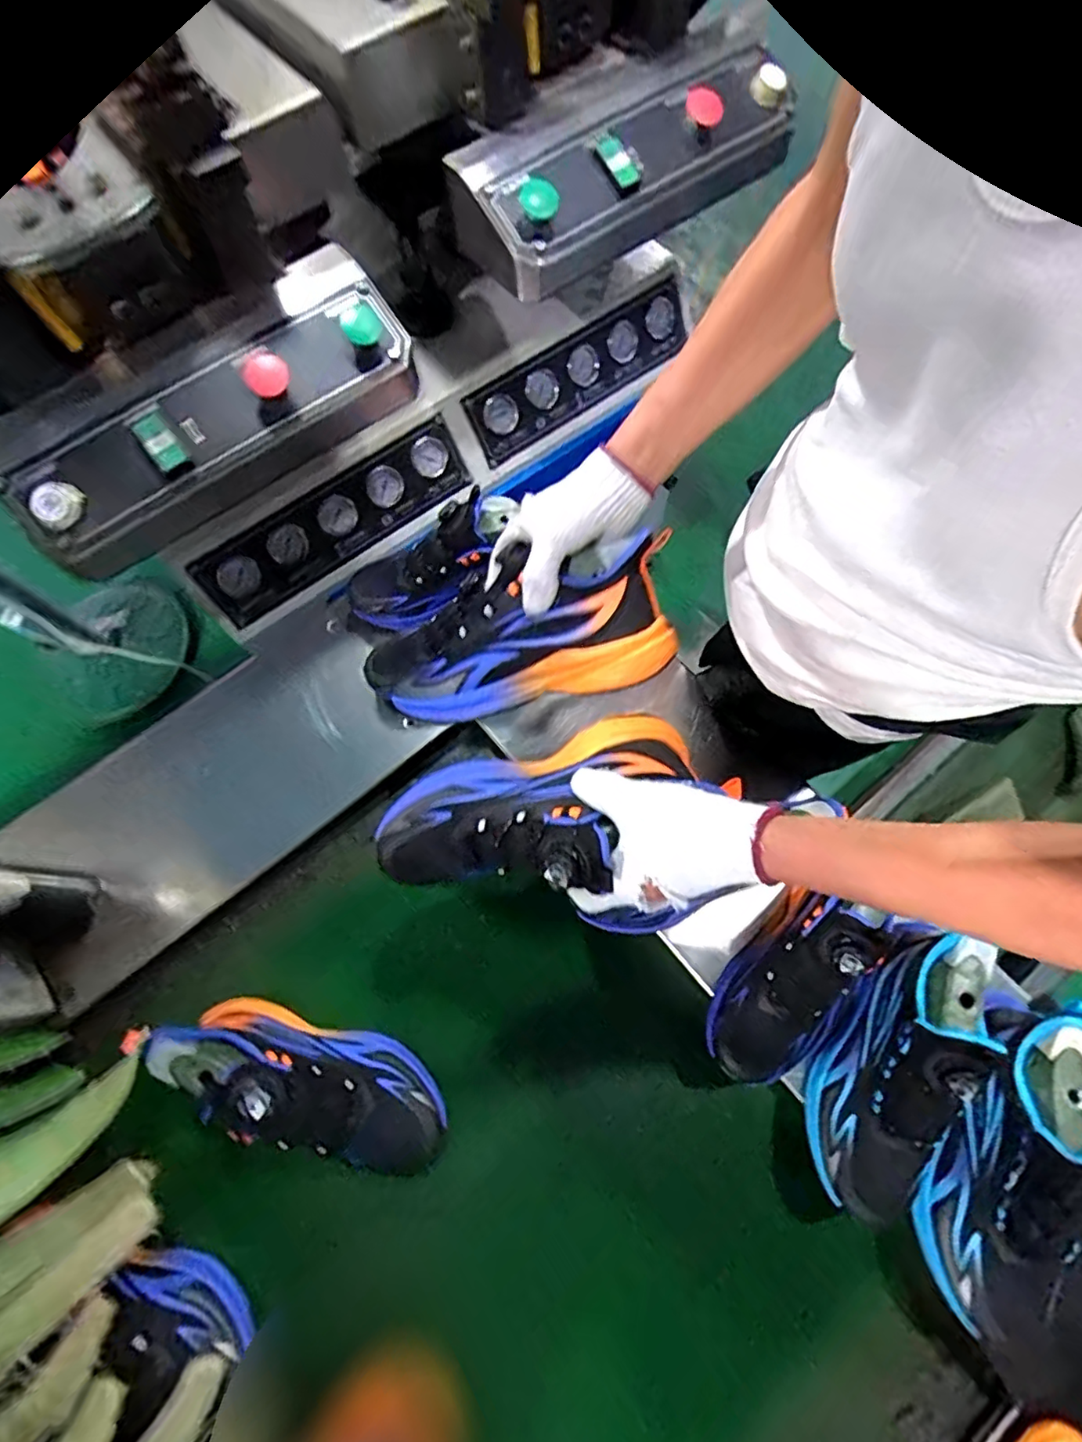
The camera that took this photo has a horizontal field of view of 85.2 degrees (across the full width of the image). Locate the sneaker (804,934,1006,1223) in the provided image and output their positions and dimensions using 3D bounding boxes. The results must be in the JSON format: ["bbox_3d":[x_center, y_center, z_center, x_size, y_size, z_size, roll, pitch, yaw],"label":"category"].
[{"bbox_3d":[0.305,0.297,0.495,0.089,0.105,0.246,25,95,12],"label":"sneaker"}]

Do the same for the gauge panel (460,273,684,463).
[{"bbox_3d":[0.061,-0.538,0.916,0.392,0.104,0.016,-36,43,-9],"label":"gauge panel"}]

